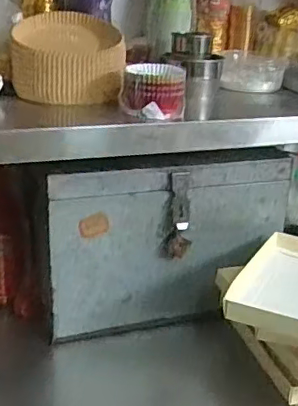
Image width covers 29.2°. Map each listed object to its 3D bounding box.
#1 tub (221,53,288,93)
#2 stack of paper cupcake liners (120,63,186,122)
[{"bbox_3d":[0.165,-0.211,0.911,0.095,0.045,0.113,5,23,4],"label":"tub"},{"bbox_3d":[0.005,-0.139,0.705,0.079,0.058,0.064,2,23,-2],"label":"stack of paper cupcake liners"}]

